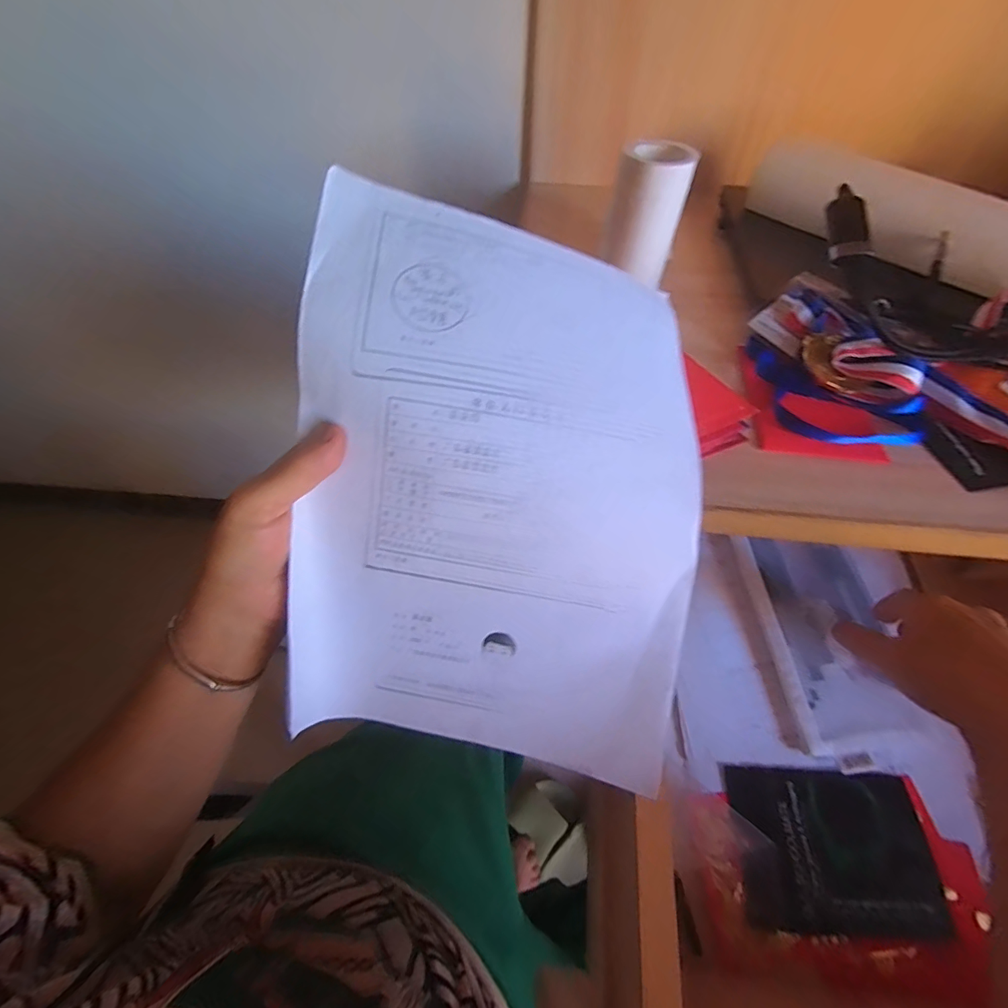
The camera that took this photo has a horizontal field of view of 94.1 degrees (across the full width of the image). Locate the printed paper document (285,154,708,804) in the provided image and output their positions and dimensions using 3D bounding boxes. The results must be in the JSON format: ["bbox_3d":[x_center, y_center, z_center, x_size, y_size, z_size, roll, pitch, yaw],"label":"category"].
[{"bbox_3d":[-0.001,-0.013,0.259,0.201,0.051,0.287,7,93,1],"label":"printed paper document"}]

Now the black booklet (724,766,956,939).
[{"bbox_3d":[0.221,0.229,0.313,0.126,0.015,0.087,3,53,0],"label":"black booklet"}]

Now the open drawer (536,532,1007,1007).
[{"bbox_3d":[0.277,0.158,0.305,0.428,0.122,0.336,6,53,3],"label":"open drawer"}]

